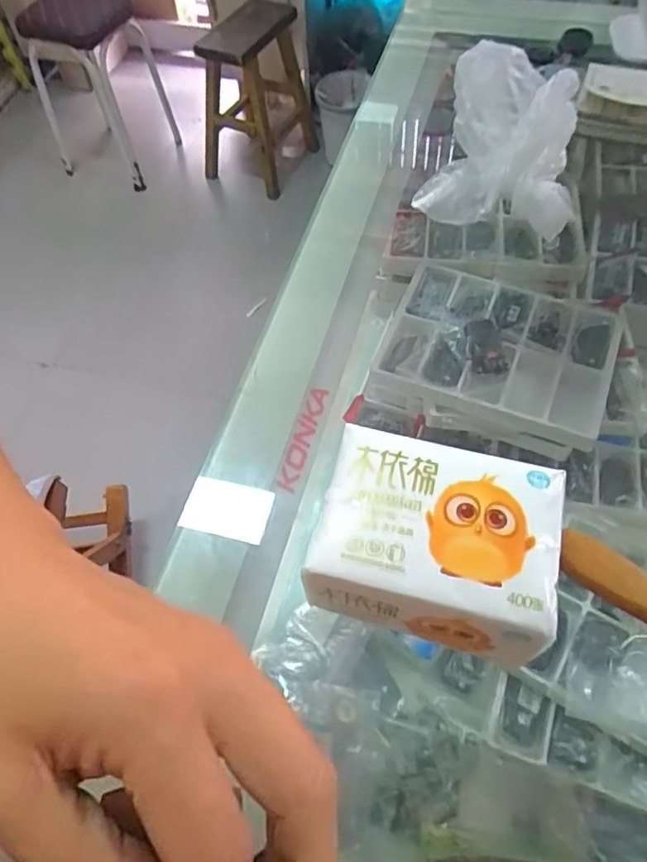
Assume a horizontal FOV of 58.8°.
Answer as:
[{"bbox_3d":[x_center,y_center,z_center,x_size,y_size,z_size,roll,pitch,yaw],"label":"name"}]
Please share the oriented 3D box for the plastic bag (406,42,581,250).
[{"bbox_3d":[0.151,-0.247,0.478,0.121,0.081,0.135,11,60,10],"label":"plastic bag"}]

